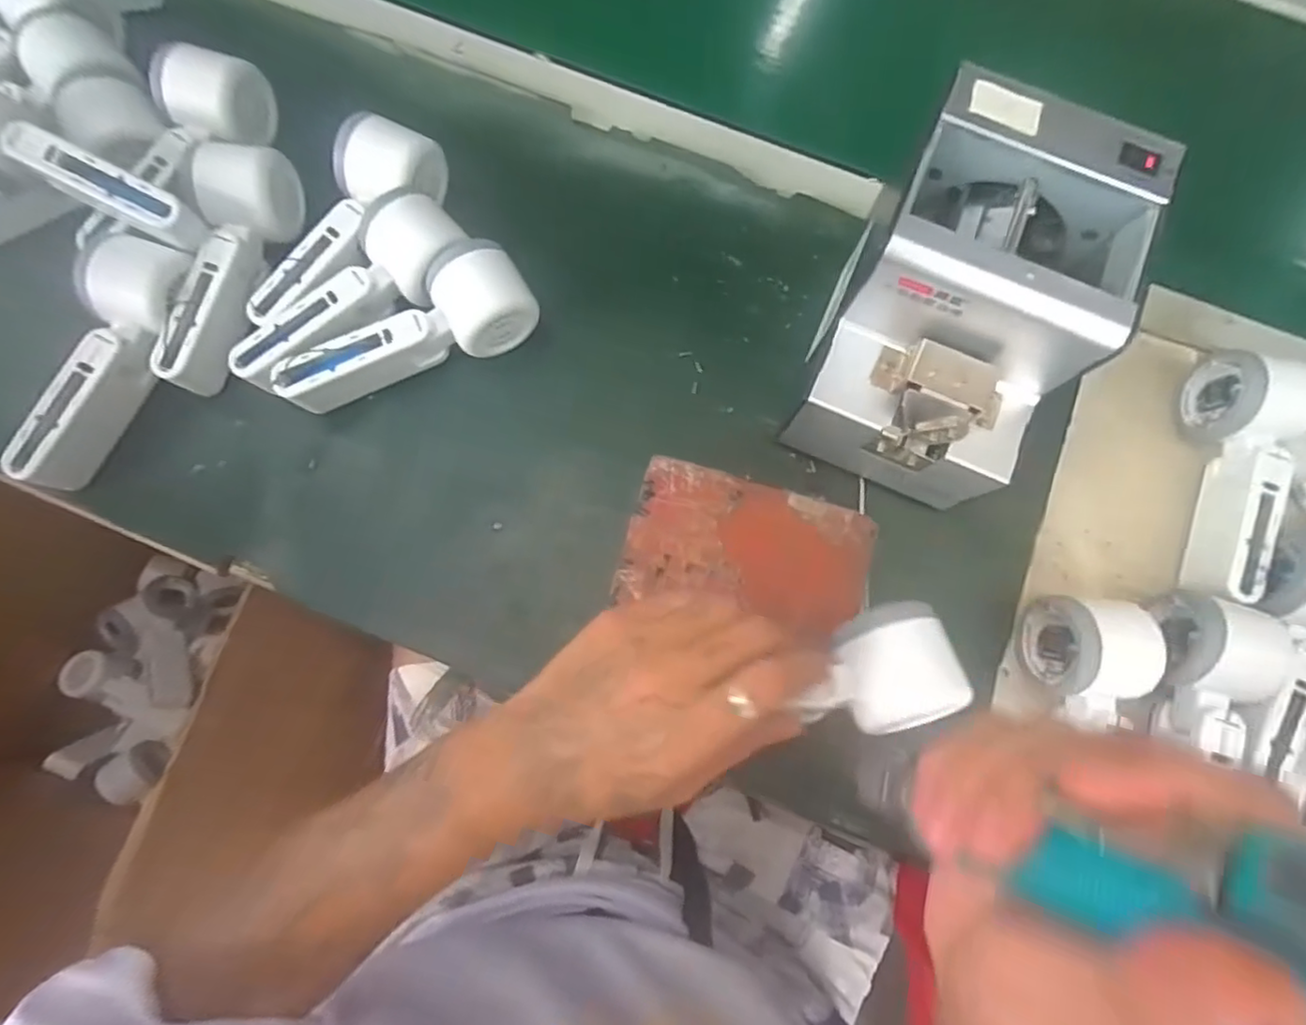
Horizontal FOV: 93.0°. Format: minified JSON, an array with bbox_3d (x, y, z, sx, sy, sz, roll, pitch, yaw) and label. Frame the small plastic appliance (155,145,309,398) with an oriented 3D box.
[{"bbox_3d":[-0.275,-0.157,0.404,0.051,0.053,0.165,5,77,0],"label":"small plastic appliance"}]

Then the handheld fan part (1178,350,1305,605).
[{"bbox_3d":[0.386,-0.023,0.400,0.051,0.053,0.165,11,77,1],"label":"handheld fan part"}]

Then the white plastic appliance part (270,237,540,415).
[{"bbox_3d":[-0.156,-0.109,0.402,0.165,0.053,0.054,-32,80,-8],"label":"white plastic appliance part"}]

